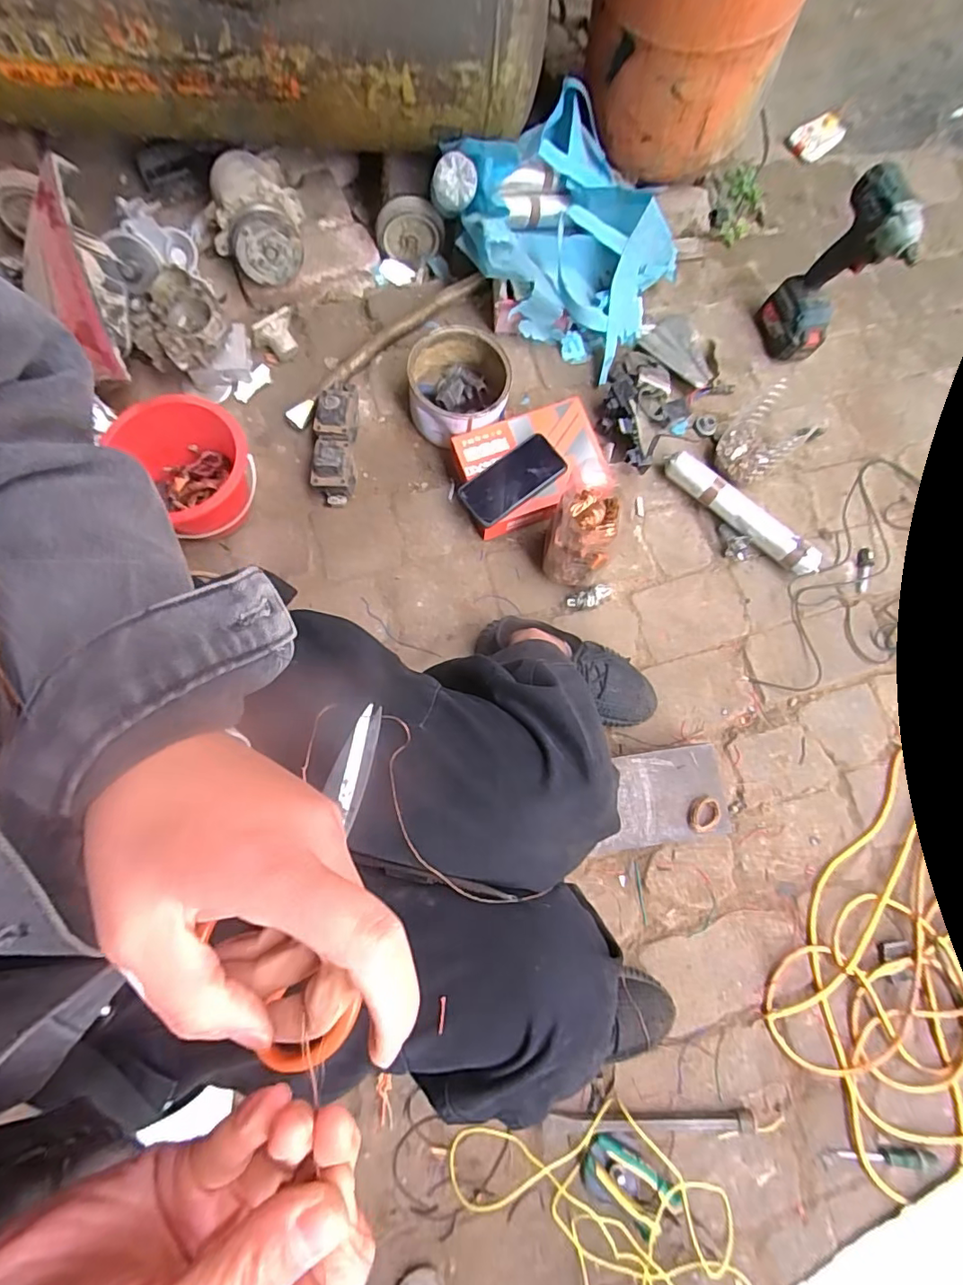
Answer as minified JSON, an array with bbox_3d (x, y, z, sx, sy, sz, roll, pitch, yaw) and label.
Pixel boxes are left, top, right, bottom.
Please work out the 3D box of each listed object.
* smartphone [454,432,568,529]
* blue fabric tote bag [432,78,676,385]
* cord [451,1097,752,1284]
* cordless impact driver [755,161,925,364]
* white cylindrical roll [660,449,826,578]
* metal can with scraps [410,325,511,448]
[{"bbox_3d":[0.045,-0.240,0.788,0.160,0.015,0.075,-37,83,-10],"label":"smartphone"},{"bbox_3d":[0.150,-0.660,0.873,0.349,0.181,0.346,43,78,6],"label":"blue fabric tote bag"},{"bbox_3d":[0.156,0.687,0.640,0.369,0.031,0.204,40,79,9],"label":"cord"},{"bbox_3d":[0.548,-0.565,0.846,0.098,0.244,0.134,-34,82,-11],"label":"cordless impact driver"},{"bbox_3d":[0.402,-0.199,0.837,0.271,0.050,0.048,40,79,5],"label":"white cylindrical roll"},{"bbox_3d":[-0.032,-0.385,0.825,0.145,0.101,0.144,1,78,-4],"label":"metal can with scraps"}]

